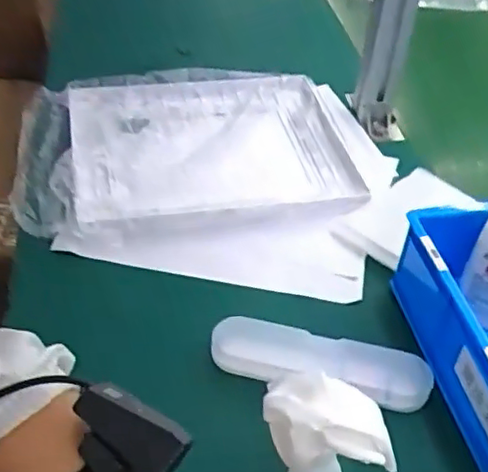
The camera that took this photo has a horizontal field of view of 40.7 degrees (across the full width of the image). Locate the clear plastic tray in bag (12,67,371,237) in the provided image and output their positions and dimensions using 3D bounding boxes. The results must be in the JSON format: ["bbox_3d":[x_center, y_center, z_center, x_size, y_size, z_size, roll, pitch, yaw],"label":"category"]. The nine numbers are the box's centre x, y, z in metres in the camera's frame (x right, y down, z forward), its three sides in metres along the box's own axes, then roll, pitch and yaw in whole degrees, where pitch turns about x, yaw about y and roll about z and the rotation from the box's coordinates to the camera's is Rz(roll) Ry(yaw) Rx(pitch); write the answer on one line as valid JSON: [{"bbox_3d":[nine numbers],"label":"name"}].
[{"bbox_3d":[-0.062,-0.102,0.793,0.406,0.044,0.328,-2,42,-7],"label":"clear plastic tray in bag"}]

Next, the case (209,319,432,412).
[{"bbox_3d":[0.063,0.104,0.543,0.175,0.029,0.049,14,43,11],"label":"case"}]

